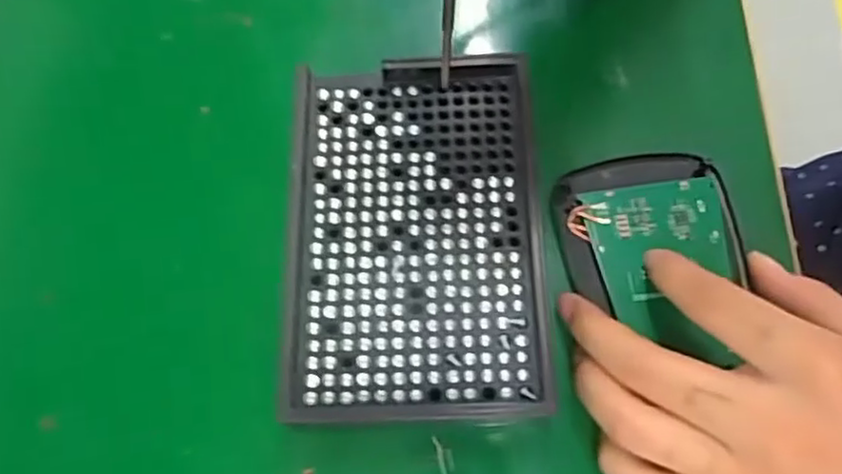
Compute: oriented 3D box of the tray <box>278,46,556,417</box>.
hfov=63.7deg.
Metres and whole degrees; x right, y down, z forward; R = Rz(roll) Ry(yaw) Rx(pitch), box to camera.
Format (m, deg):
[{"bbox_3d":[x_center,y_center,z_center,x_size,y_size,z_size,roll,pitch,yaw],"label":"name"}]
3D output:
[{"bbox_3d":[-0.002,-0.003,0.253,0.090,0.020,0.137,-1,69,-1],"label":"tray"}]

